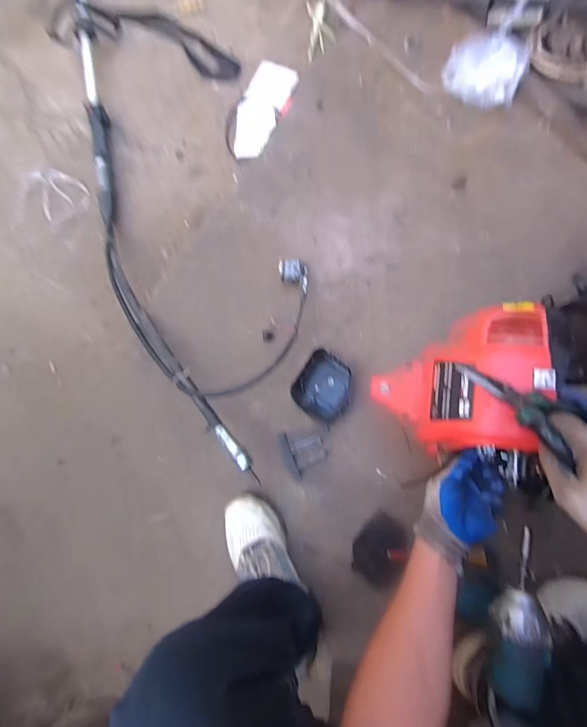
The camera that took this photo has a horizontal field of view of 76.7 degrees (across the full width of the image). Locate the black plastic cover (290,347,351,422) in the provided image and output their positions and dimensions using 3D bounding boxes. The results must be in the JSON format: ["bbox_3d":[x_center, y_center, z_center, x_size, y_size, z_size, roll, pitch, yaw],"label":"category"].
[{"bbox_3d":[0.060,0.043,0.702,0.103,0.021,0.115,30,89,10],"label":"black plastic cover"}]

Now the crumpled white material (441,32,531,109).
[{"bbox_3d":[0.356,-0.550,0.697,0.139,0.079,0.094,24,88,6],"label":"crumpled white material"}]

